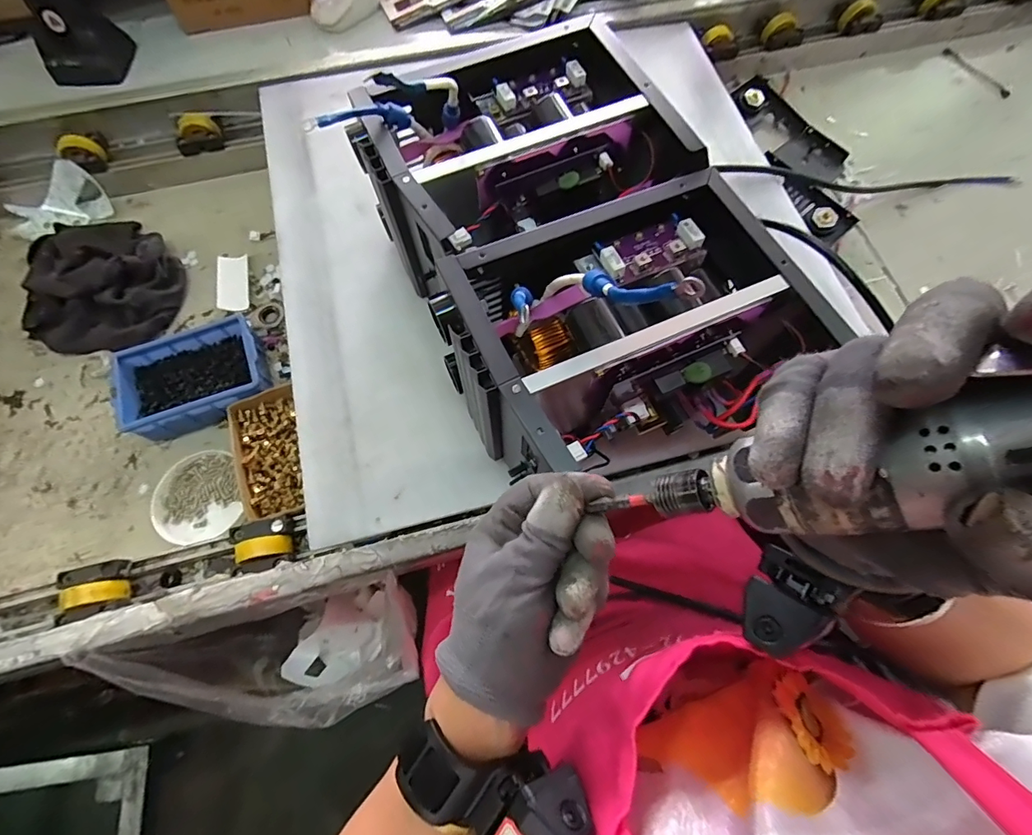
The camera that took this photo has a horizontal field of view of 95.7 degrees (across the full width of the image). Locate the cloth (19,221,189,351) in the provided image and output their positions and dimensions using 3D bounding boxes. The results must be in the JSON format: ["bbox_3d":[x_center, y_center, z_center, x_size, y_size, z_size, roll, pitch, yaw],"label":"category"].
[{"bbox_3d":[-0.511,-0.170,0.571,0.182,0.047,0.183,-11,71,-4],"label":"cloth"}]

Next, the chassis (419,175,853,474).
[{"bbox_3d":[0.079,-0.061,0.375,0.228,0.130,0.168,-24,72,-8],"label":"chassis"}]

